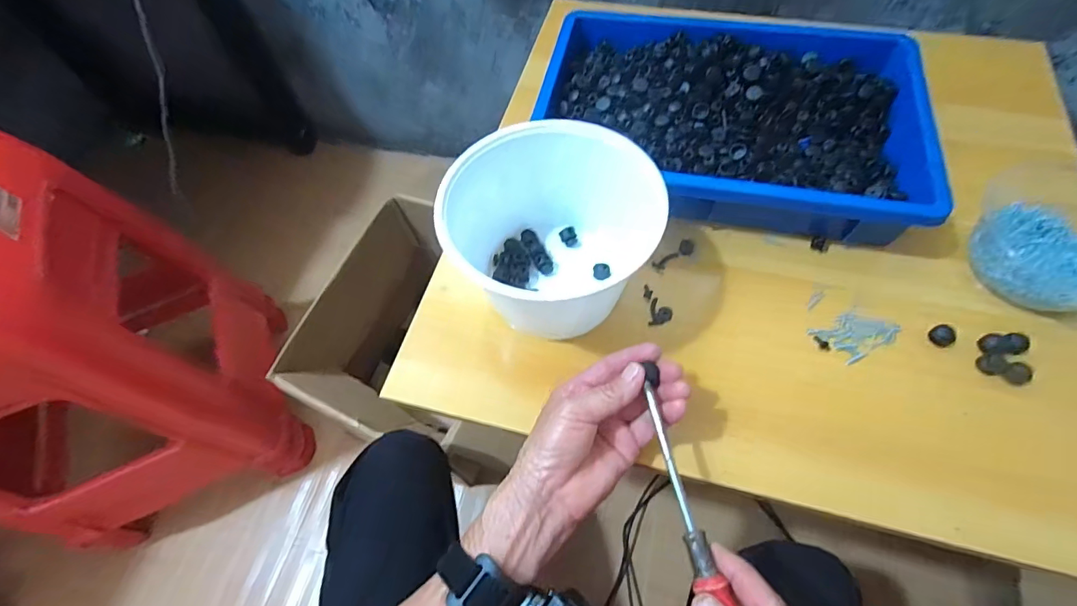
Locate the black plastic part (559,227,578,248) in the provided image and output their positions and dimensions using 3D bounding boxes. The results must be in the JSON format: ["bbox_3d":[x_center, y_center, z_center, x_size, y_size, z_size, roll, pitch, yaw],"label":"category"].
[{"bbox_3d":[0.029,-0.064,0.470,0.015,0.012,0.017,-15,61,-5],"label":"black plastic part"}]

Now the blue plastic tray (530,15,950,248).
[{"bbox_3d":[0.190,-0.203,0.507,0.368,0.053,0.271,9,62,8],"label":"blue plastic tray"}]

